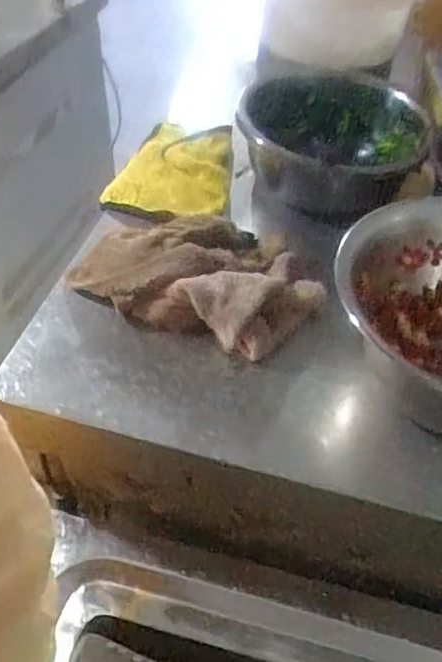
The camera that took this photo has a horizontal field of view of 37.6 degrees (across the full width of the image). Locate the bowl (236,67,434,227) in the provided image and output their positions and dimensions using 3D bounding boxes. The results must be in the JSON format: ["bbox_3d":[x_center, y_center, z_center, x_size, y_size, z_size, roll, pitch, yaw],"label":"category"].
[{"bbox_3d":[0.117,-0.201,0.699,0.183,0.074,0.174,2,47,-2],"label":"bowl"}]

